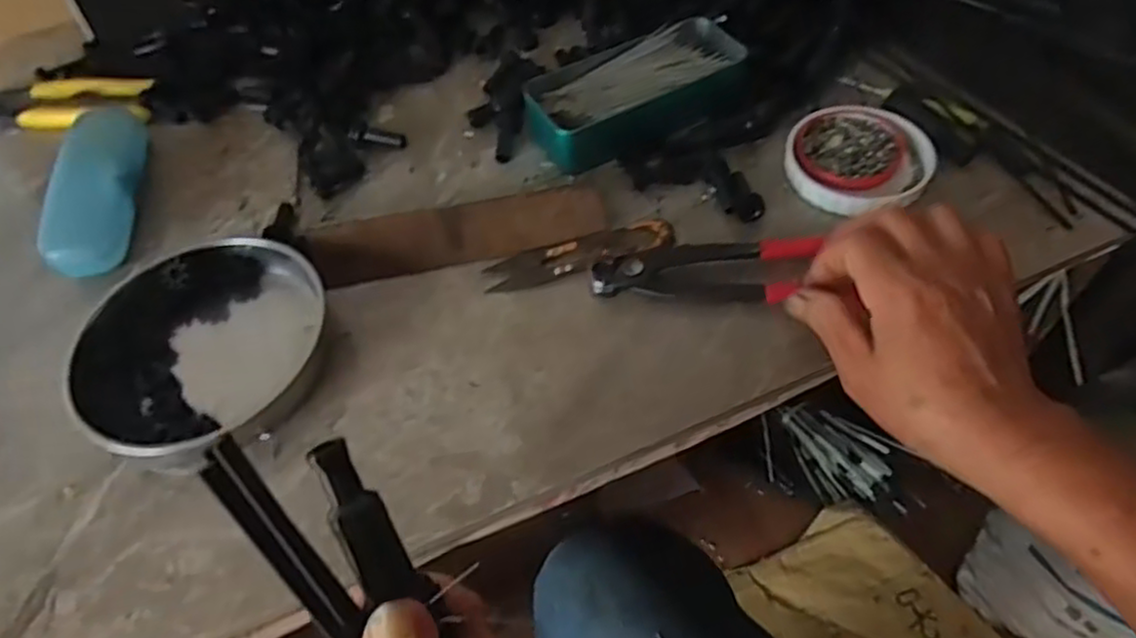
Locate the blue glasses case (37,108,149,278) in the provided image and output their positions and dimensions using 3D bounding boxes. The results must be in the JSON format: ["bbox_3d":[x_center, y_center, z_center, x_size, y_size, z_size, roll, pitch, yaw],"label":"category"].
[{"bbox_3d":[-0.322,-0.090,0.499,0.045,0.037,0.153,-15,54,-6],"label":"blue glasses case"}]

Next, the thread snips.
[{"bbox_3d":[0.008,-0.041,0.440,0.113,0.010,0.031,-15,54,-5],"label":"thread snips"}]

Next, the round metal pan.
[{"bbox_3d":[-0.207,0.013,0.412,0.135,0.028,0.127,-3,54,3],"label":"round metal pan"}]

